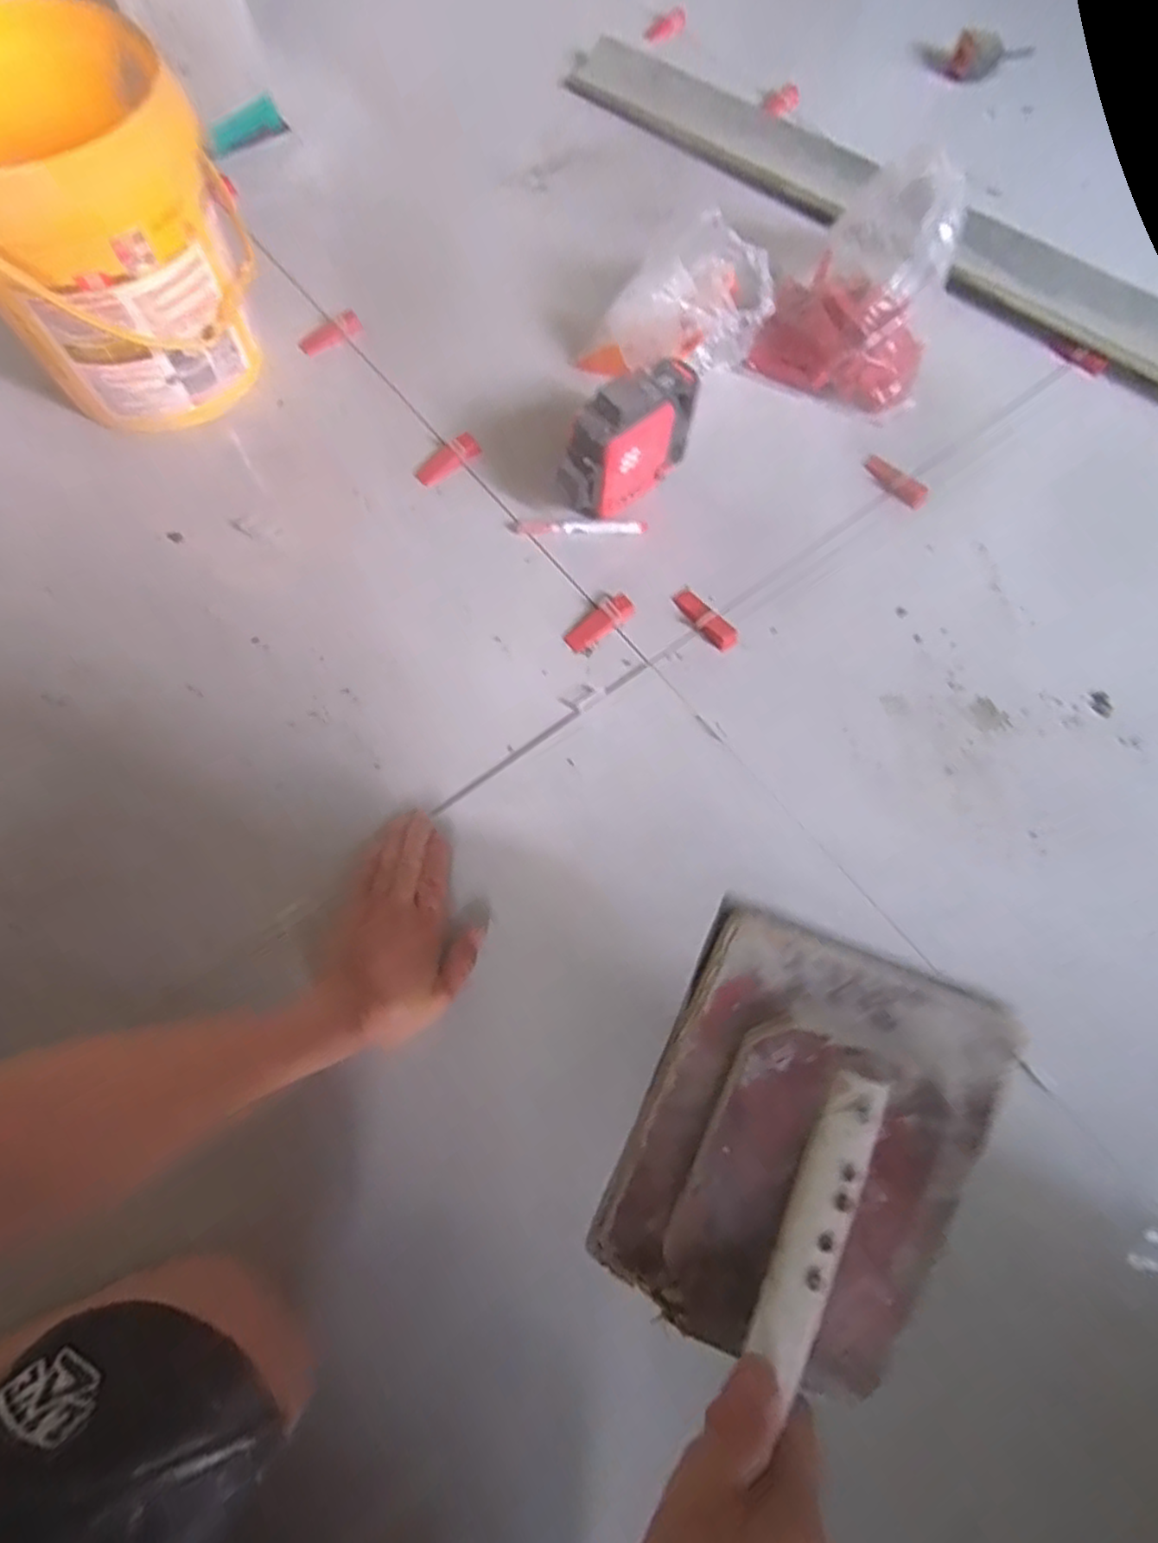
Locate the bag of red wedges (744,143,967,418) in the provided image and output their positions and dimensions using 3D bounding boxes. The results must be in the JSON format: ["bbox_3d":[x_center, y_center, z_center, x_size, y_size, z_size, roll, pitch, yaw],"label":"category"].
[{"bbox_3d":[0.319,-0.536,0.750,0.174,0.156,0.193,23,70,7],"label":"bag of red wedges"}]

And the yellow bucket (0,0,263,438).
[{"bbox_3d":[-0.445,-0.492,0.653,0.226,0.251,0.221,-27,72,-11],"label":"yellow bucket"}]

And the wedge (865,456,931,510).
[{"bbox_3d":[0.341,-0.314,0.738,0.023,0.013,0.080,-34,74,-13],"label":"wedge"}]

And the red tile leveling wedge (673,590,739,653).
[{"bbox_3d":[0.122,-0.148,0.665,0.022,0.013,0.074,-38,75,-14],"label":"red tile leveling wedge"}]

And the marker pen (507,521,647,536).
[{"bbox_3d":[-0.001,-0.248,0.696,0.138,0.009,0.014,-1,69,-2],"label":"marker pen"}]

